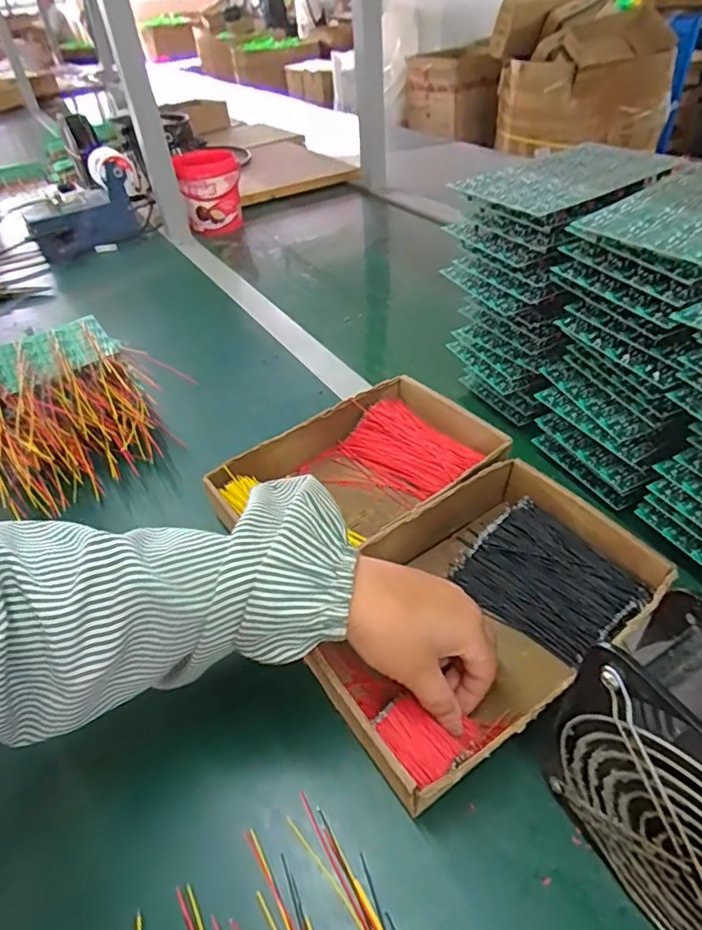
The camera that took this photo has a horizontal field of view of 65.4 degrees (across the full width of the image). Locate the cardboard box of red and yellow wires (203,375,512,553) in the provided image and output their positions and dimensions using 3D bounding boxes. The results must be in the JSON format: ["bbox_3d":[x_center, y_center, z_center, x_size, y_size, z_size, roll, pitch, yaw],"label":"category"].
[{"bbox_3d":[0.010,0.009,0.481,0.231,0.044,0.156,-30,47,-24],"label":"cardboard box of red and yellow wires"}]

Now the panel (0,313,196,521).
[{"bbox_3d":[-0.292,-0.058,0.563,0.205,0.088,0.203,-27,46,-21],"label":"panel"}]

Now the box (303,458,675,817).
[{"bbox_3d":[0.085,0.098,0.378,0.236,0.048,0.151,-30,47,-24],"label":"box"}]

